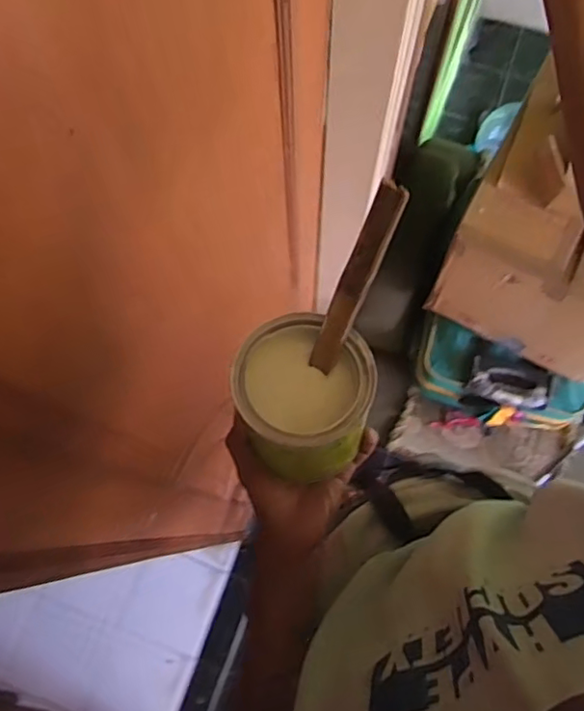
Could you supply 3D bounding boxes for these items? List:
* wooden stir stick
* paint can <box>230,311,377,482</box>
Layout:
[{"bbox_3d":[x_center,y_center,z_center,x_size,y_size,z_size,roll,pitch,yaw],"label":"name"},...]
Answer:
[{"bbox_3d":[0.045,-0.050,0.420,0.021,0.005,0.149,25,121,7],"label":"wooden stir stick"},{"bbox_3d":[0.012,0.037,0.478,0.102,0.108,0.108,0,75,1],"label":"paint can"}]

